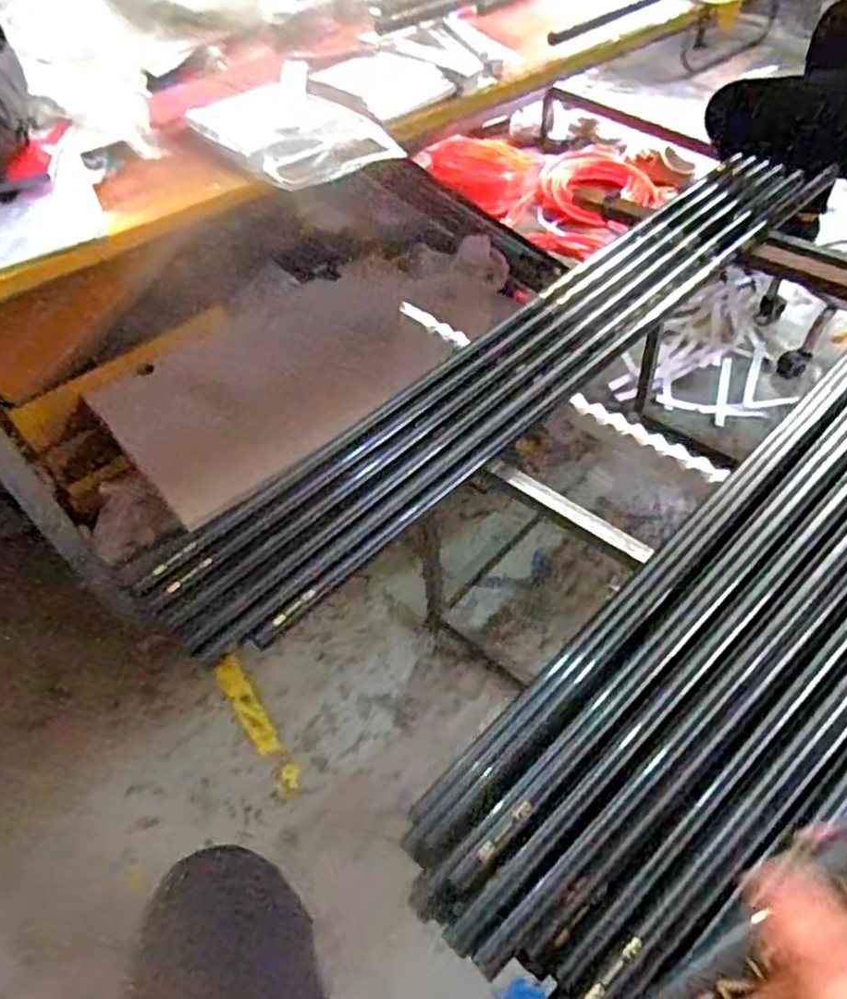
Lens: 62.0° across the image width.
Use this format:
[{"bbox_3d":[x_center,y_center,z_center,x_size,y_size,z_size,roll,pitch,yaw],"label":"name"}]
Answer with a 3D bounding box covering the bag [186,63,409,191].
[{"bbox_3d":[-0.167,-0.460,0.884,0.194,0.057,0.242,-36,56,-22],"label":"bag"}]

